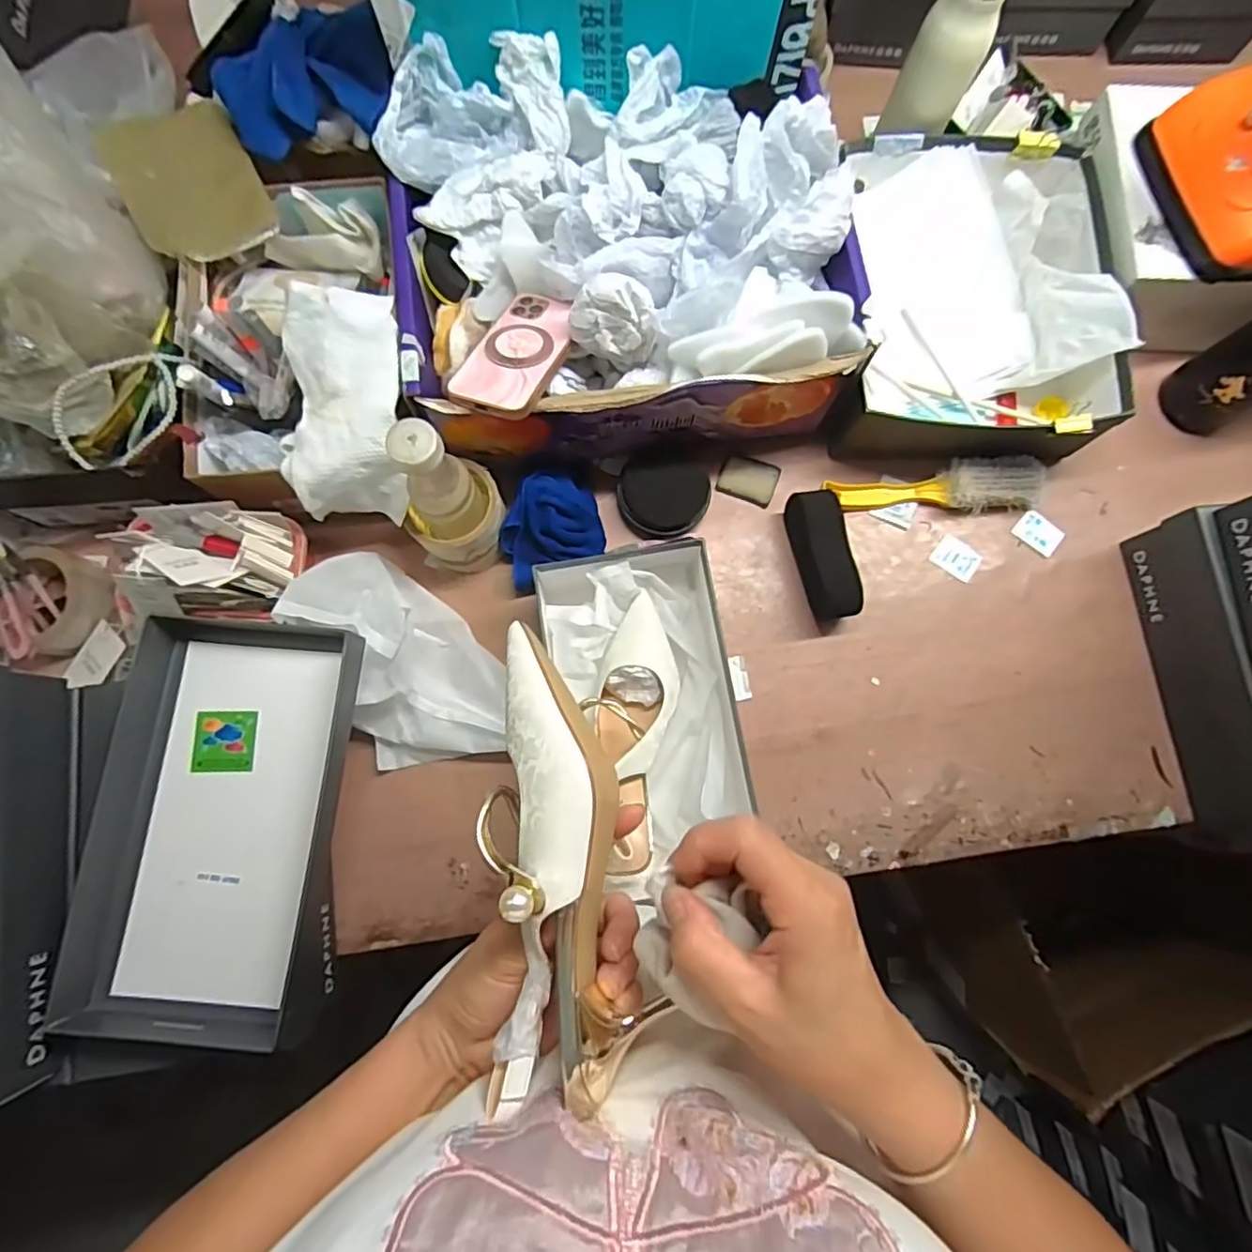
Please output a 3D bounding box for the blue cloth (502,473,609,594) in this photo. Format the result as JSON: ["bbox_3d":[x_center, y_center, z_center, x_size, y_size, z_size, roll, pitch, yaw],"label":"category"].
[{"bbox_3d":[-0.075,-0.098,0.619,0.107,0.057,0.081,-29,81,-6],"label":"blue cloth"}]

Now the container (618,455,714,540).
[{"bbox_3d":[0.037,-0.130,0.639,0.089,0.030,0.078,18,80,2],"label":"container"}]

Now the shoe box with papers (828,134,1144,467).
[{"bbox_3d":[0.349,-0.329,0.643,0.276,0.097,0.318,2,80,-1],"label":"shoe box with papers"}]

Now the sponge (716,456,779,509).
[{"bbox_3d":[0.129,-0.154,0.657,0.059,0.009,0.044,20,80,3],"label":"sponge"}]

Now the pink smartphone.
[{"bbox_3d":[-0.092,-0.237,0.542,0.075,0.013,0.143,16,62,2],"label":"pink smartphone"}]

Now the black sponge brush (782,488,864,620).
[{"bbox_3d":[0.191,-0.068,0.616,0.038,0.061,0.123,-10,80,-3],"label":"black sponge brush"}]

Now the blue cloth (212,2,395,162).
[{"bbox_3d":[-0.286,-0.490,0.565,0.154,0.071,0.129,-30,81,-6],"label":"blue cloth"}]

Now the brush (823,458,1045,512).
[{"bbox_3d":[0.314,-0.142,0.643,0.217,0.034,0.050,-2,80,-1],"label":"brush"}]

